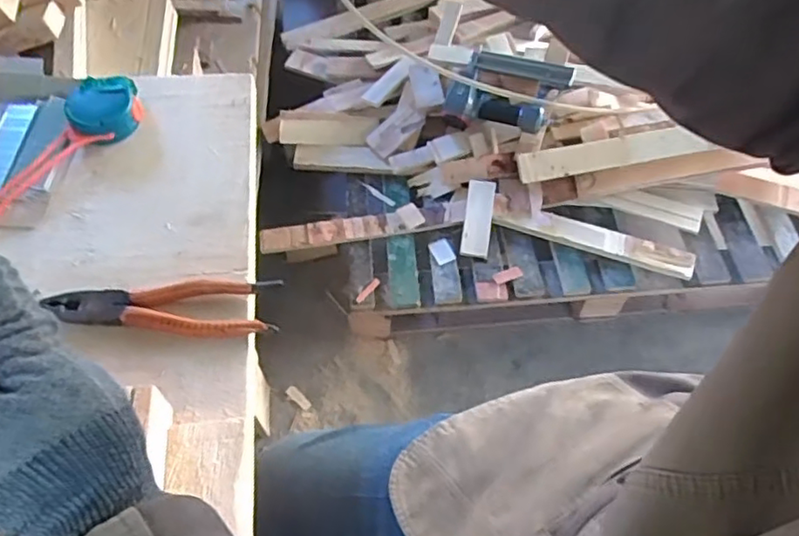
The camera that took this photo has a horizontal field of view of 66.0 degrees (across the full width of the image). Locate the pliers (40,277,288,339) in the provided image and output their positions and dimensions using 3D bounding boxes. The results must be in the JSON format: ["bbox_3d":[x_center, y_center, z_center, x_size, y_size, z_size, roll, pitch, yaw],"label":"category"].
[{"bbox_3d":[-0.197,0.030,0.521,0.186,0.012,0.052,2,58,0],"label":"pliers"}]

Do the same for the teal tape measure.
[{"bbox_3d":[-0.295,-0.162,0.615,0.068,0.031,0.068,1,58,-1],"label":"teal tape measure"}]

